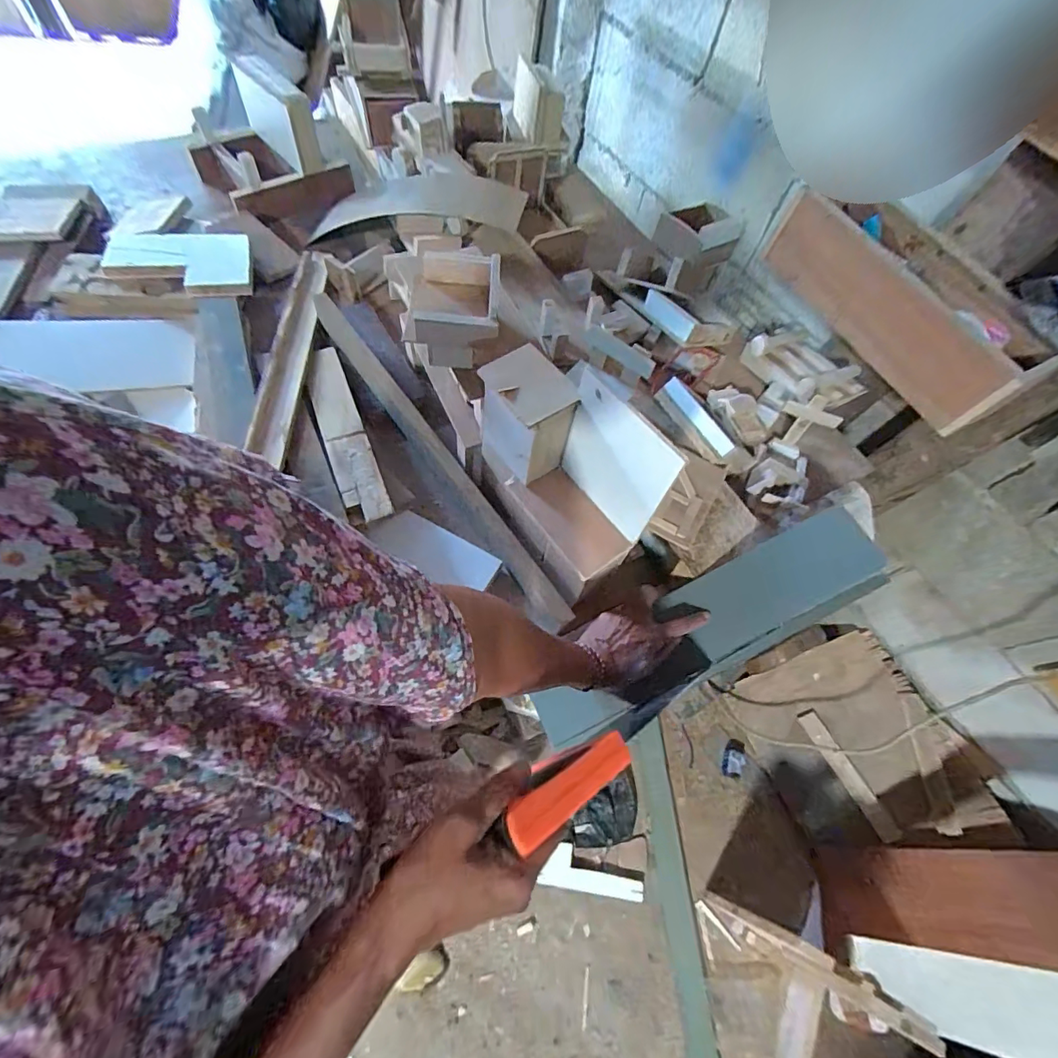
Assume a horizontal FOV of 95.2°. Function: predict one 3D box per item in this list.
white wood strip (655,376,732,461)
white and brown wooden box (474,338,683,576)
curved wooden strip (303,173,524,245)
[{"bbox_3d":[0.217,-0.142,0.627,0.032,0.024,0.121,-33,79,-21],"label":"white wood strip"},{"bbox_3d":[0.038,-0.077,0.471,0.091,0.154,0.204,-32,71,-21],"label":"white and brown wooden box"},{"bbox_3d":[-0.183,-0.529,0.802,0.355,0.094,0.098,11,59,4],"label":"curved wooden strip"}]

